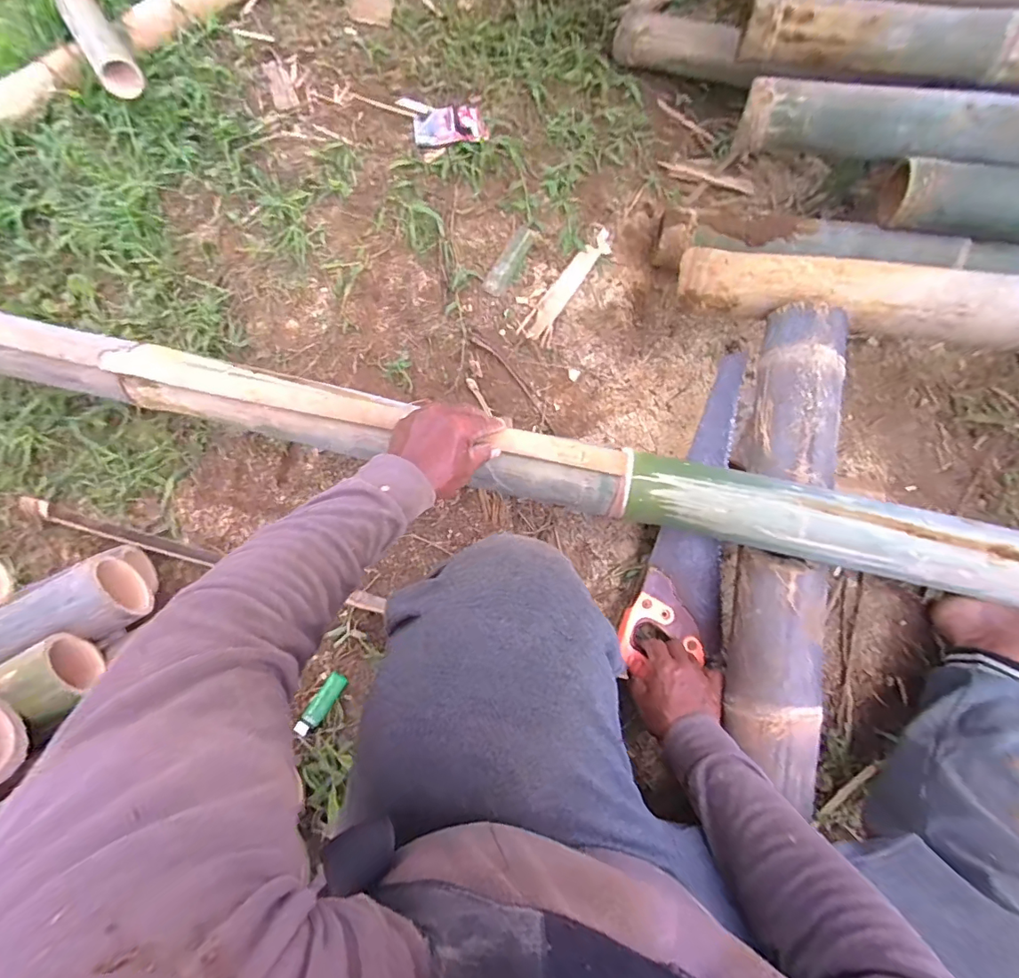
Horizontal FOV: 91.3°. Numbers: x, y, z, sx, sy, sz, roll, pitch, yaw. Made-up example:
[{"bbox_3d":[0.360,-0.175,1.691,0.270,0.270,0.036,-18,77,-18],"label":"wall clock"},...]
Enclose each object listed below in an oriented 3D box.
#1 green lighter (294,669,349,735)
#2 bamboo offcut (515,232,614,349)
[{"bbox_3d":[-0.242,0.278,0.644,0.024,0.009,0.080,30,77,9],"label":"green lighter"},{"bbox_3d":[0.100,-0.336,0.813,0.049,0.011,0.243,32,78,9],"label":"bamboo offcut"}]

